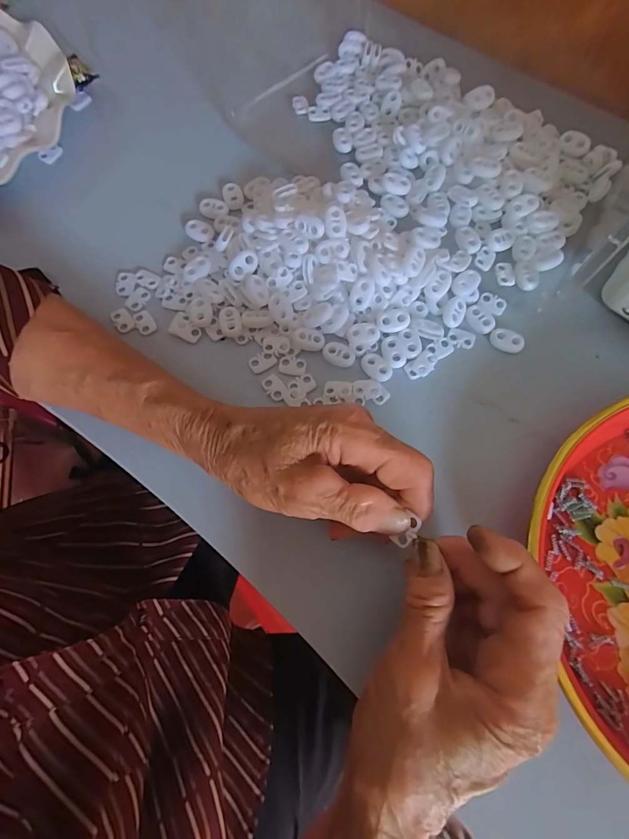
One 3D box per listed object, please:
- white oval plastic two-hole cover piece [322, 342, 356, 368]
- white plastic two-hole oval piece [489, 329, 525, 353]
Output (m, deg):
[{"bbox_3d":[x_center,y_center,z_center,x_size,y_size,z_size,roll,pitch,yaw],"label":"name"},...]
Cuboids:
[{"bbox_3d":[0.016,-0.044,0.280,0.022,0.004,0.015,31,76,10],"label":"white oval plastic two-hole cover piece"},{"bbox_3d":[0.130,-0.053,0.280,0.022,0.004,0.013,19,75,7],"label":"white plastic two-hole oval piece"}]

